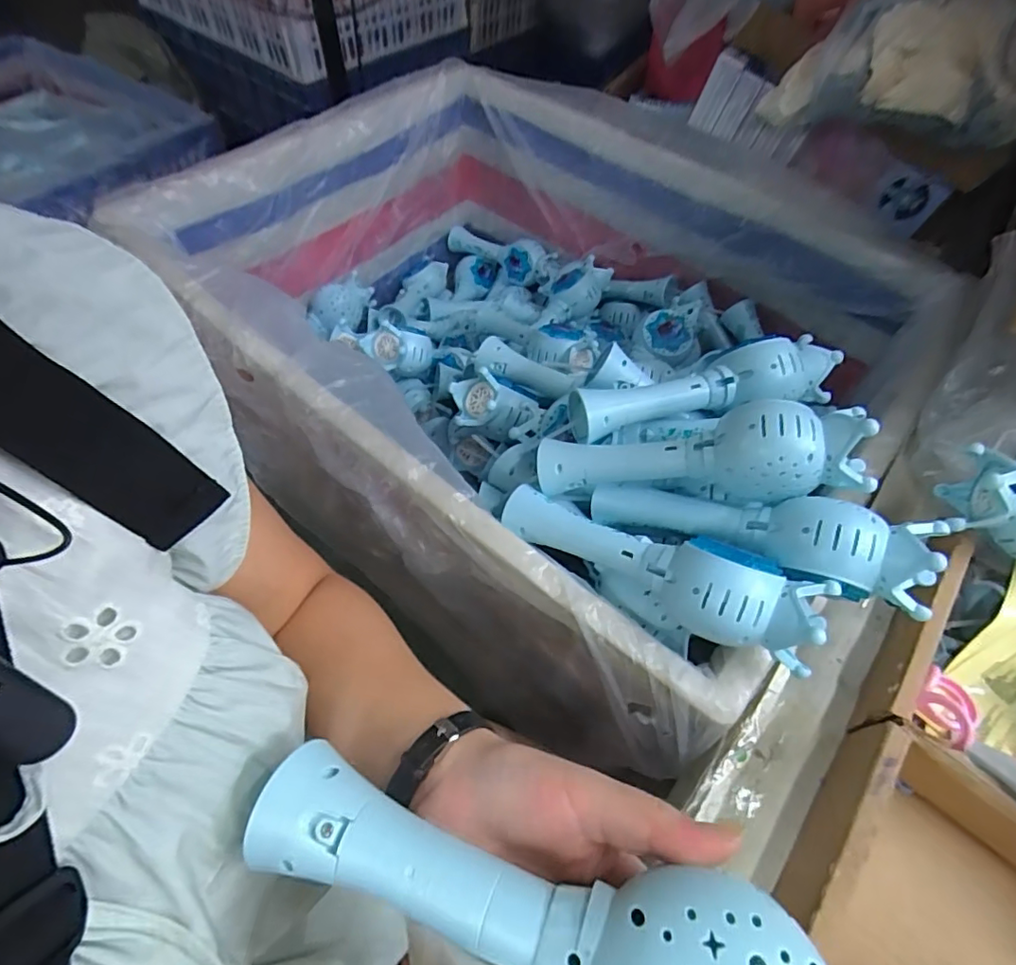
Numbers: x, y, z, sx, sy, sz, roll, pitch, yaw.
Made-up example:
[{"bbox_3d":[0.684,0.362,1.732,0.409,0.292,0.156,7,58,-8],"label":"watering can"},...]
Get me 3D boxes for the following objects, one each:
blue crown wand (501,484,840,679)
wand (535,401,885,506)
[{"bbox_3d":[0.101,0.058,0.400,0.235,0.067,0.065,20,55,34],"label":"blue crown wand"},{"bbox_3d":[0.135,-0.019,0.415,0.233,0.056,0.051,-4,51,27],"label":"wand"}]

